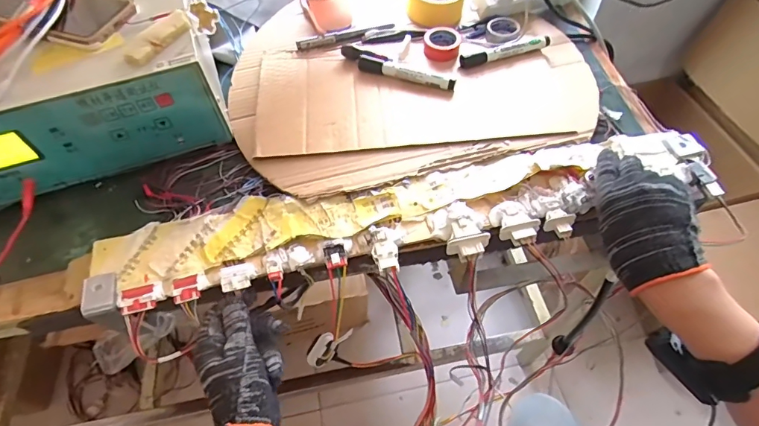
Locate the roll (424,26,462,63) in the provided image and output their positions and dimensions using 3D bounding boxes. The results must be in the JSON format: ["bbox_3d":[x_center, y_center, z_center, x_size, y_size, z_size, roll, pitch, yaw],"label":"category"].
[{"bbox_3d":[0.088,-0.239,0.609,0.050,0.024,0.043,4,57,5],"label":"roll"}]

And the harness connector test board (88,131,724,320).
[{"bbox_3d":[0.044,0.008,0.473,0.662,0.048,0.115,-12,57,-5],"label":"harness connector test board"}]

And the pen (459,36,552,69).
[{"bbox_3d":[0.173,-0.220,0.596,0.127,0.020,0.013,-15,57,-8],"label":"pen"}]

